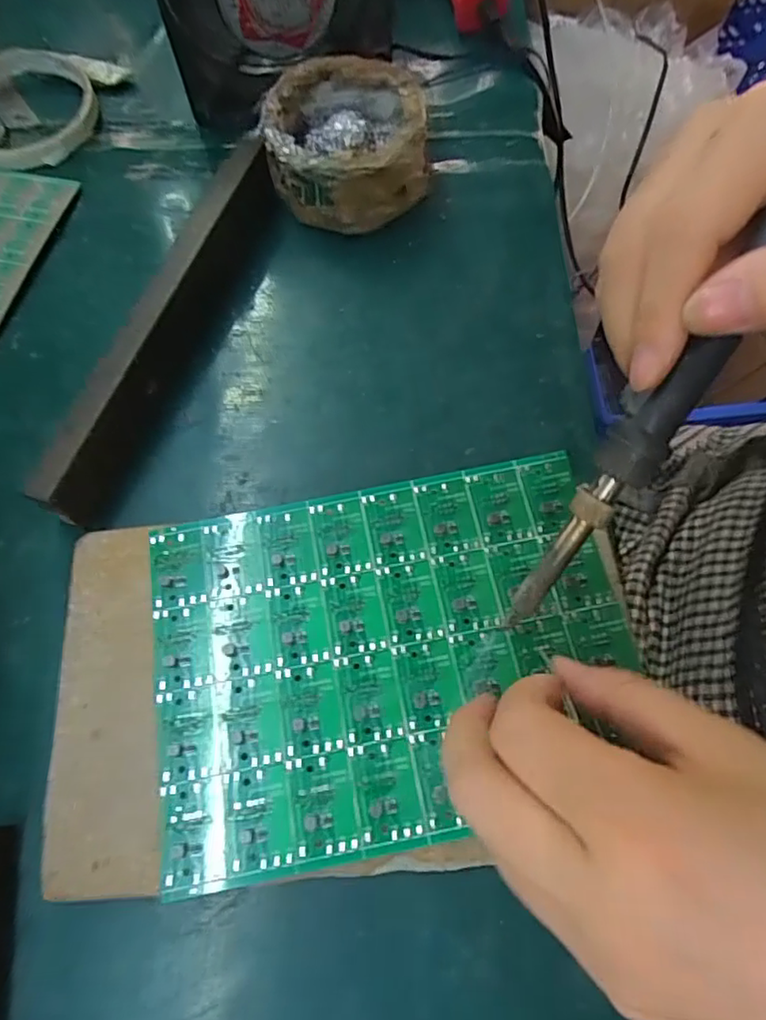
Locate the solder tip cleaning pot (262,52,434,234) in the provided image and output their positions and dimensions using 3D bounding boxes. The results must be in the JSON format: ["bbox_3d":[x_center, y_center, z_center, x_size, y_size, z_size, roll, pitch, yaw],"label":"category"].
[{"bbox_3d":[-0.019,-0.191,0.317,0.080,0.043,0.082,0,66,0],"label":"solder tip cleaning pot"}]

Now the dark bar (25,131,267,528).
[{"bbox_3d":[-0.097,-0.087,0.279,0.020,0.034,0.202,19,68,8],"label":"dark bar"}]

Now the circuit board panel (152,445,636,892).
[{"bbox_3d":[0.002,0.049,0.216,0.166,0.006,0.122,-10,67,-5],"label":"circuit board panel"}]

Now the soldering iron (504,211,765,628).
[{"bbox_3d":[0.092,-0.043,0.177,0.015,0.019,0.201,34,109,13],"label":"soldering iron"}]

